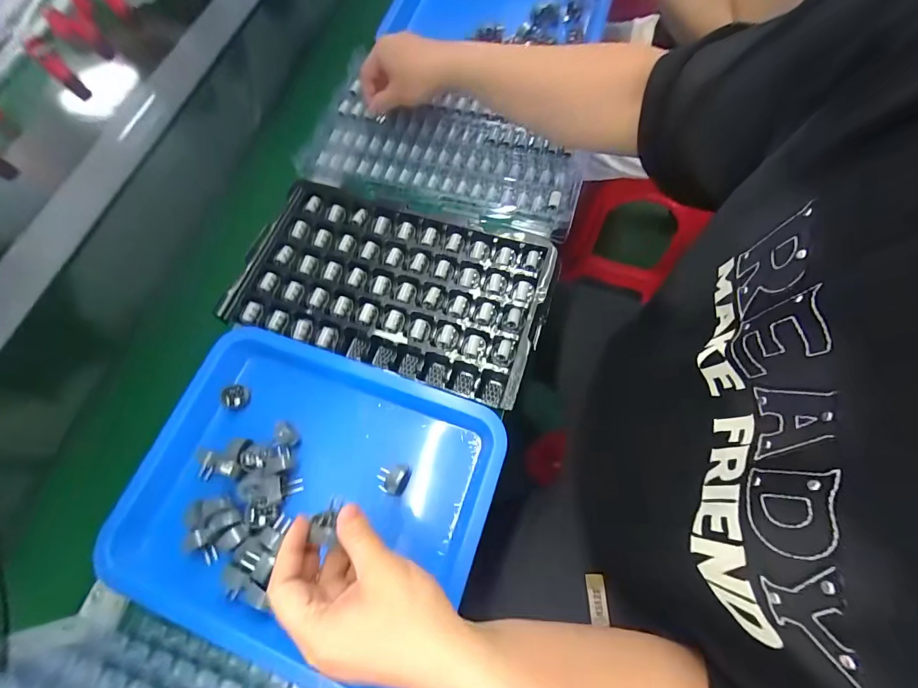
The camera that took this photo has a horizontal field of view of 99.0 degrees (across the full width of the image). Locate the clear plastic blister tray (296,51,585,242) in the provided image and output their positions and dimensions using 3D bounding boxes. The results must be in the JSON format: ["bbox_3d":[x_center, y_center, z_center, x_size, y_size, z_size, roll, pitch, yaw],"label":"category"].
[{"bbox_3d":[-0.018,-0.263,0.529,0.370,0.034,0.218,19,71,12],"label":"clear plastic blister tray"}]

